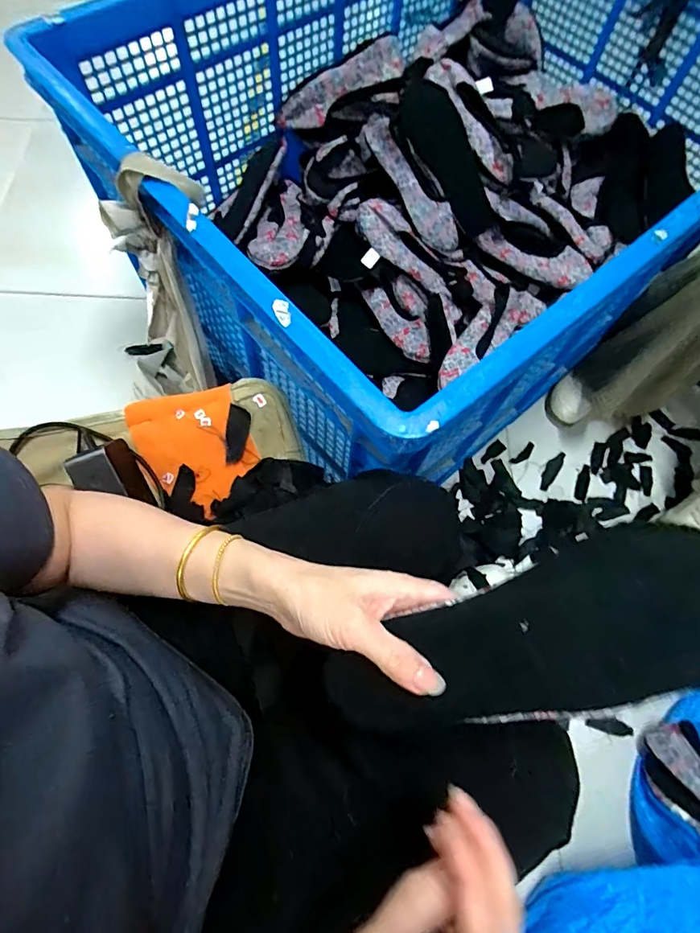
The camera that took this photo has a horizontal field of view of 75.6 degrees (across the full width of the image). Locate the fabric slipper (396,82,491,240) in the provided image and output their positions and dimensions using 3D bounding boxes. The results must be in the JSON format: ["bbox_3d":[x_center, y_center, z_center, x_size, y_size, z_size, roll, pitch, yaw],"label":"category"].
[{"bbox_3d":[0.168,-0.515,0.765,0.094,0.032,0.253,-45,113,-17],"label":"fabric slipper"}]

